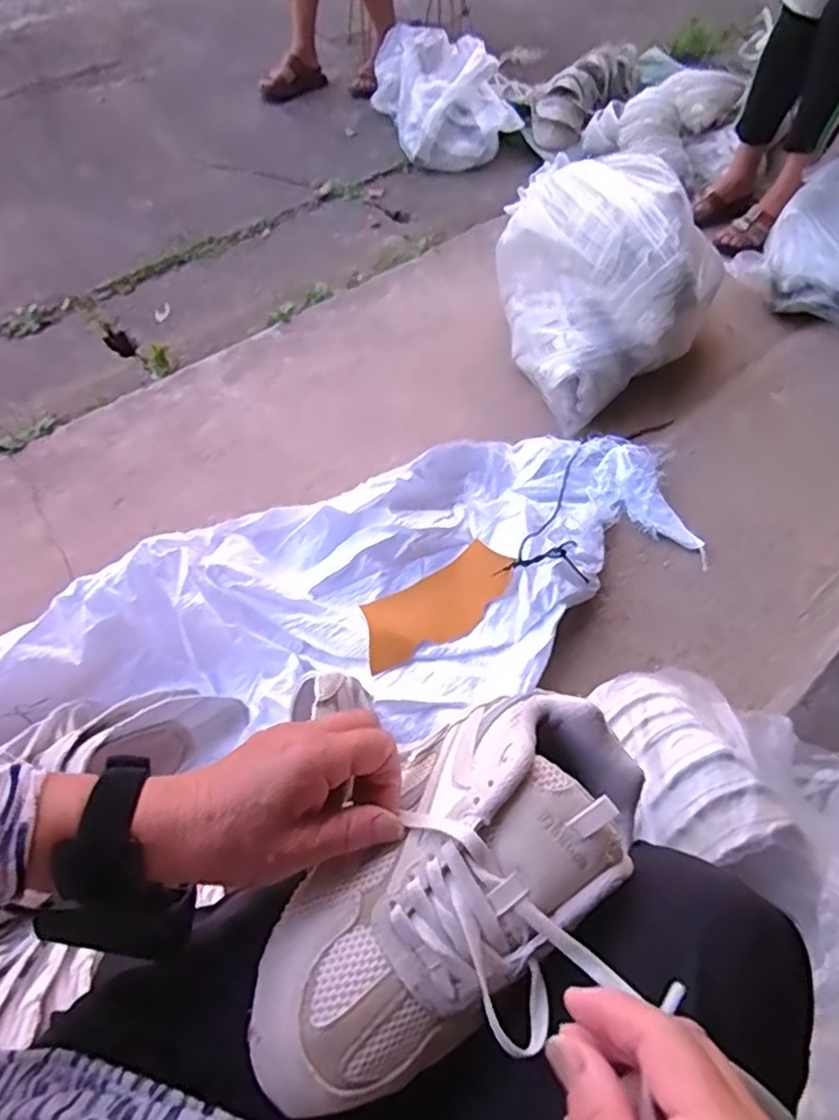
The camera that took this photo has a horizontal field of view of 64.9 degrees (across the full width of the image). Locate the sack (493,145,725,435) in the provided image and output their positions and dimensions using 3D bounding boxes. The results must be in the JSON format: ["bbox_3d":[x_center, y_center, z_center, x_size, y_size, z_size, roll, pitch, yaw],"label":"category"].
[{"bbox_3d":[0.330,-0.533,1.232,0.371,0.278,0.465,-21,58,-14],"label":"sack"}]

